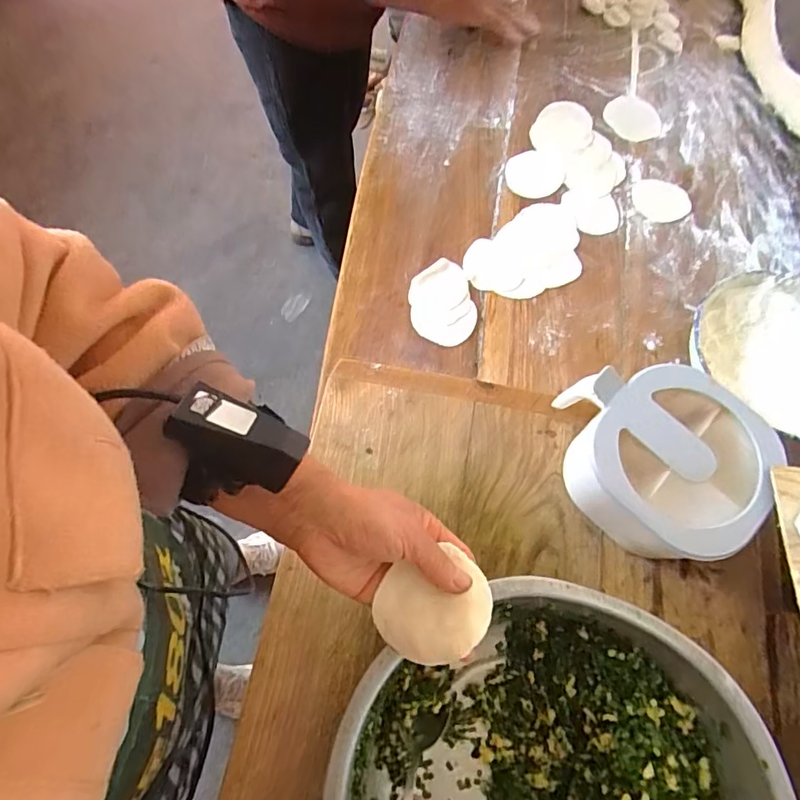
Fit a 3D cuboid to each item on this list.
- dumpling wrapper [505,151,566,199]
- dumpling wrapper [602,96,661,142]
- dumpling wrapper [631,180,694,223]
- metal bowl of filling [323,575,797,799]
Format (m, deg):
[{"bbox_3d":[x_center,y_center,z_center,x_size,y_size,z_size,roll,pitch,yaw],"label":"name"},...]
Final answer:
[{"bbox_3d":[0.173,-0.290,0.650,0.072,0.004,0.075,18,68,2],"label":"dumpling wrapper"},{"bbox_3d":[0.321,-0.389,0.703,0.078,0.005,0.080,2,68,-5],"label":"dumpling wrapper"},{"bbox_3d":[0.336,-0.257,0.655,0.075,0.004,0.075,2,68,-5],"label":"dumpling wrapper"},{"bbox_3d":[0.102,0.268,0.335,0.248,0.095,0.258,2,68,-5],"label":"metal bowl of filling"}]

